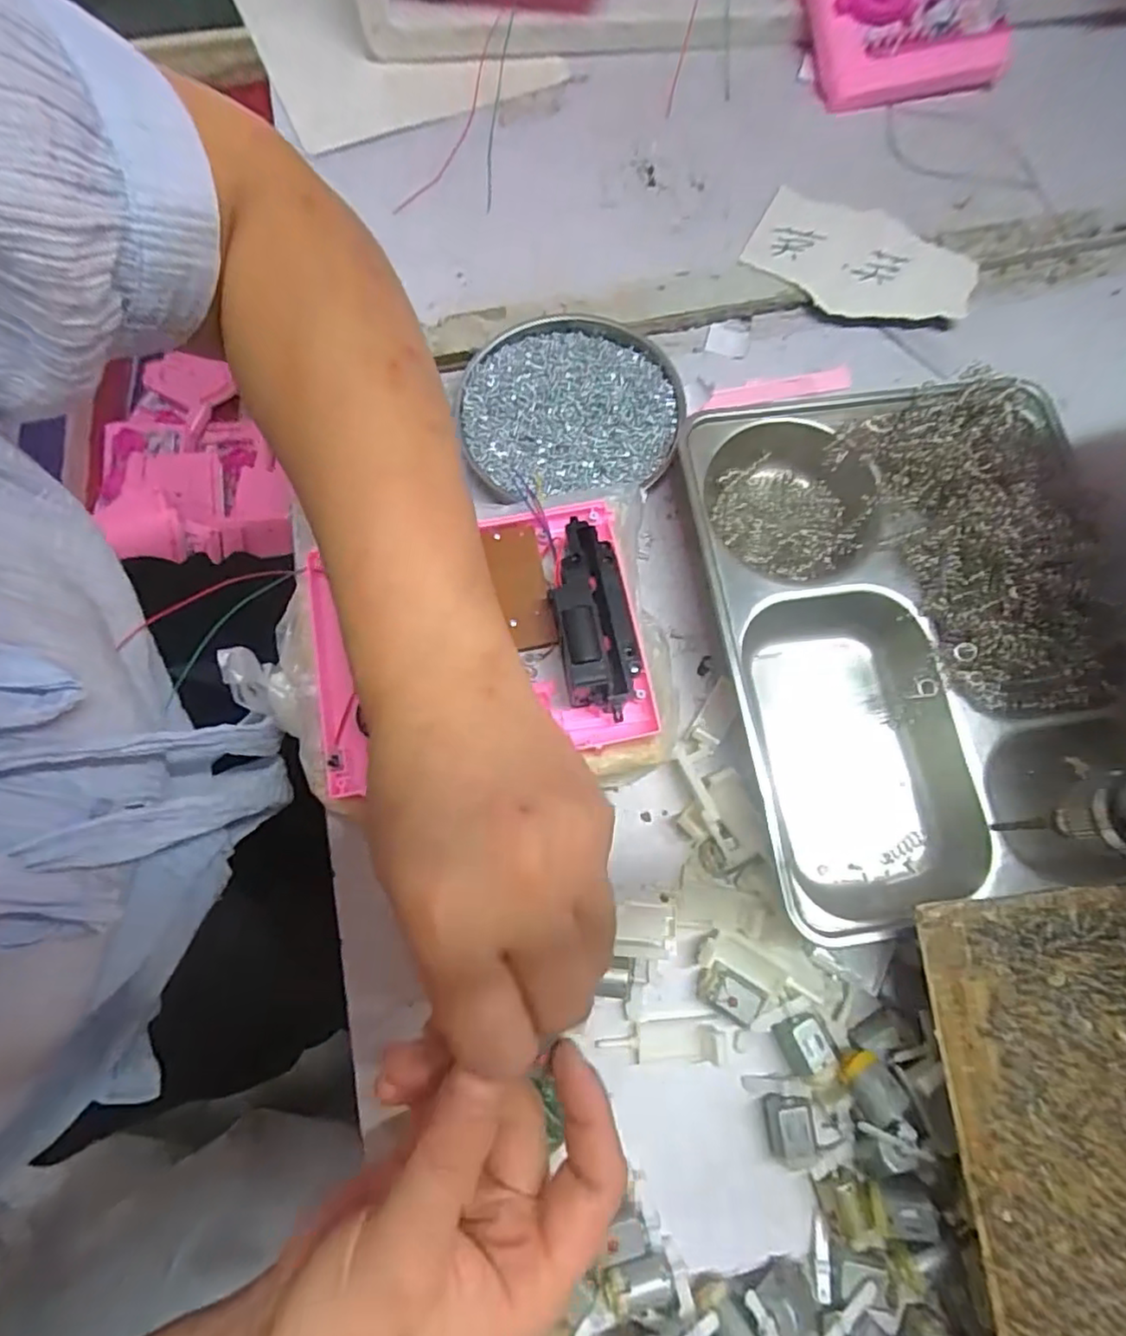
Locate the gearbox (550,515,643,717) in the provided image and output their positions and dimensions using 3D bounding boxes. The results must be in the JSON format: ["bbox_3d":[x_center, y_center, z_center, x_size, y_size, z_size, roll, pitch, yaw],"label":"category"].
[{"bbox_3d":[0.014,-0.026,0.322,0.037,0.029,0.098,-11,74,-3],"label":"gearbox"}]

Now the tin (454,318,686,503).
[{"bbox_3d":[0.004,-0.155,0.390,0.128,0.015,0.126,0,74,0],"label":"tin"}]

